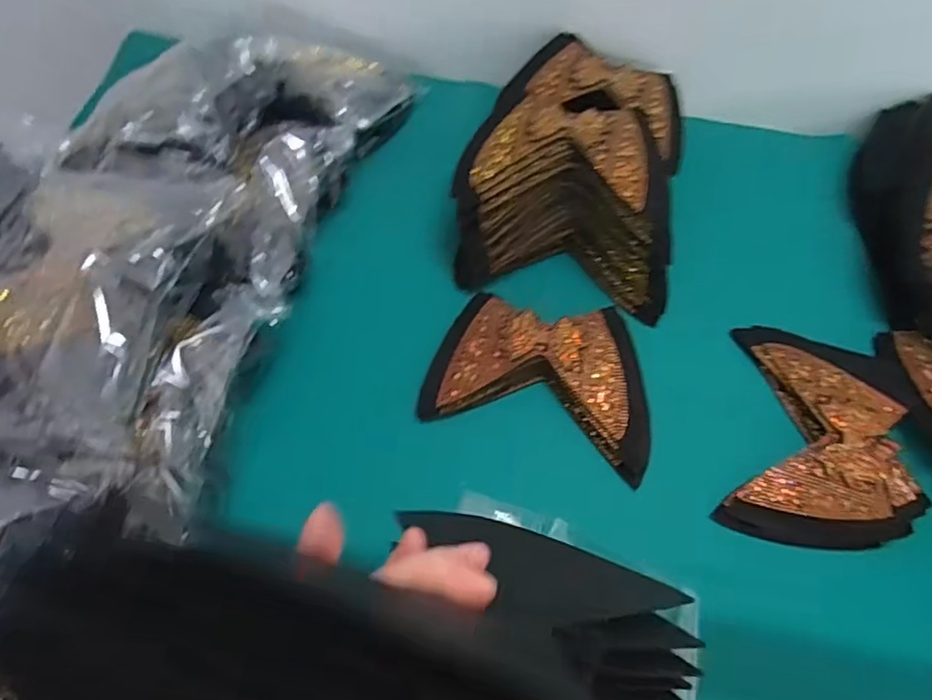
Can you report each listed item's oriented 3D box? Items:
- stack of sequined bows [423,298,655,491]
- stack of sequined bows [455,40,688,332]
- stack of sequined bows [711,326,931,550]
[{"bbox_3d":[0.077,0.022,0.607,0.215,0.032,0.154,13,60,4],"label":"stack of sequined bows"},{"bbox_3d":[0.123,-0.212,0.692,0.238,0.105,0.307,11,59,3],"label":"stack of sequined bows"},{"bbox_3d":[0.344,0.078,0.590,0.167,0.028,0.228,17,60,7],"label":"stack of sequined bows"}]

